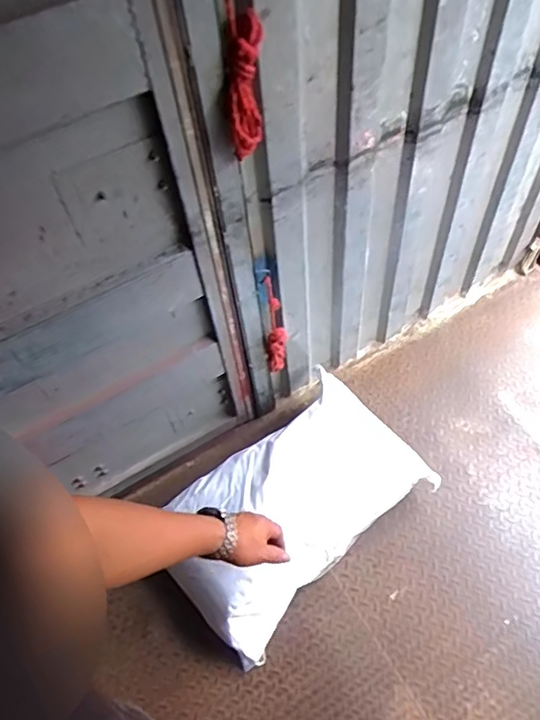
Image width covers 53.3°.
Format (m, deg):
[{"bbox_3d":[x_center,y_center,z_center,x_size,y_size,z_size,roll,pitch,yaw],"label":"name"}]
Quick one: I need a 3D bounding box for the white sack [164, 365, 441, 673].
[{"bbox_3d":[0.055,0.387,1.439,0.674,0.256,0.411,-36,59,-19],"label":"white sack"}]

